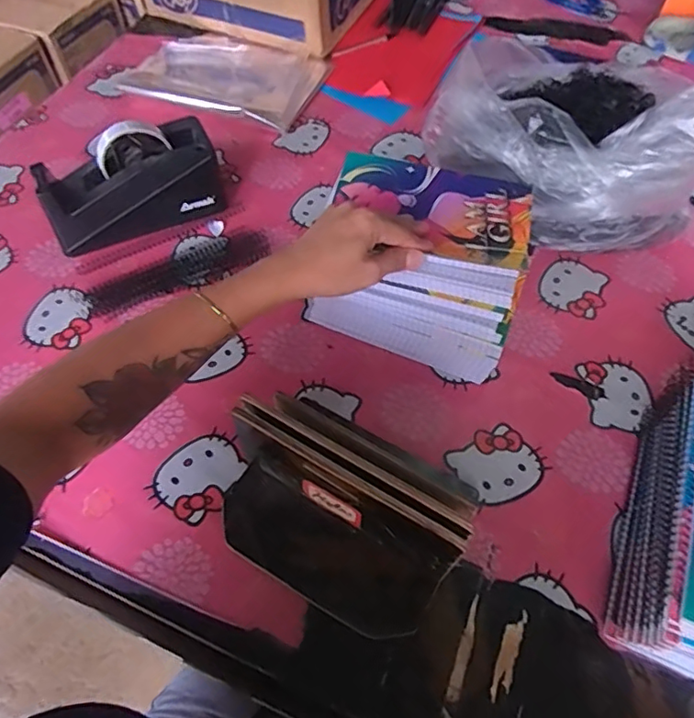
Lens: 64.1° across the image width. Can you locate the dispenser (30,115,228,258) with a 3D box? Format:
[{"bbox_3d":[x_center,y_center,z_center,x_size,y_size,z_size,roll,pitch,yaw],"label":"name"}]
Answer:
[{"bbox_3d":[-0.248,-0.199,0.641,0.197,0.106,0.082,-29,63,-17],"label":"dispenser"}]

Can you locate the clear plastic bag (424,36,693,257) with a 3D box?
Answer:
[{"bbox_3d":[0.270,-0.258,0.650,0.289,0.155,0.249,39,65,21],"label":"clear plastic bag"}]

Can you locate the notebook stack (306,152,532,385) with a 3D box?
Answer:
[{"bbox_3d":[0.077,-0.104,0.583,0.199,0.120,0.170,17,59,9],"label":"notebook stack"}]

